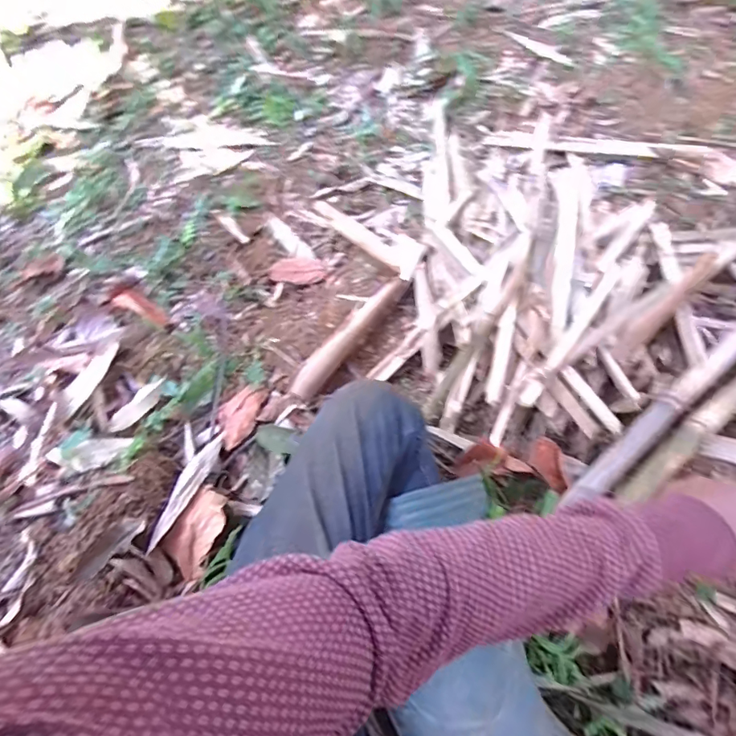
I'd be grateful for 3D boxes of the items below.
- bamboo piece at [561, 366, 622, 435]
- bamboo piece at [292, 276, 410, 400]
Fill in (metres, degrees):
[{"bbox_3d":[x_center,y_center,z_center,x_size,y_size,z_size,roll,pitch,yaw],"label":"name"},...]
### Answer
[{"bbox_3d":[0.278,0.039,0.582,0.017,0.013,0.096,-29,61,-10],"label":"bamboo piece"},{"bbox_3d":[-0.028,-0.049,0.709,0.043,0.045,0.256,31,67,18],"label":"bamboo piece"}]

